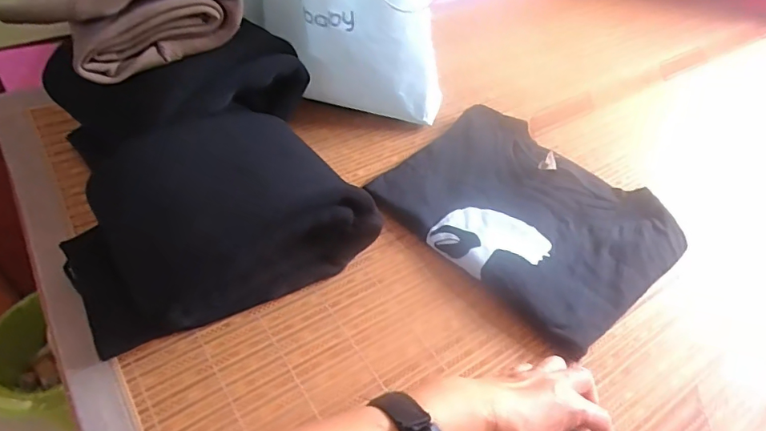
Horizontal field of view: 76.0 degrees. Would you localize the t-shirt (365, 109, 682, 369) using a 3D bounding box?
[{"bbox_3d":[0.171,-0.010,0.598,0.253,0.032,0.326,-33,59,-30],"label":"t-shirt"}]

